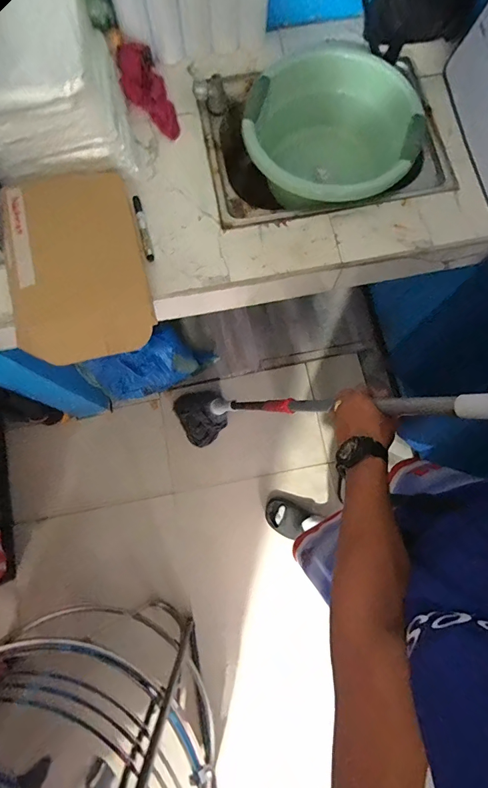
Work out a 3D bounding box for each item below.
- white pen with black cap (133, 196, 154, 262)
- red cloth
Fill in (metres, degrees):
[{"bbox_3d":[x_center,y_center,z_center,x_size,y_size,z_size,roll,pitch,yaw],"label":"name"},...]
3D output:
[{"bbox_3d":[-0.195,-0.321,0.746,0.015,0.010,0.141,-14,78,-4],"label":"white pen with black cap"},{"bbox_3d":[-0.191,-0.614,0.788,0.085,0.032,0.177,-35,109,-8],"label":"red cloth"}]

